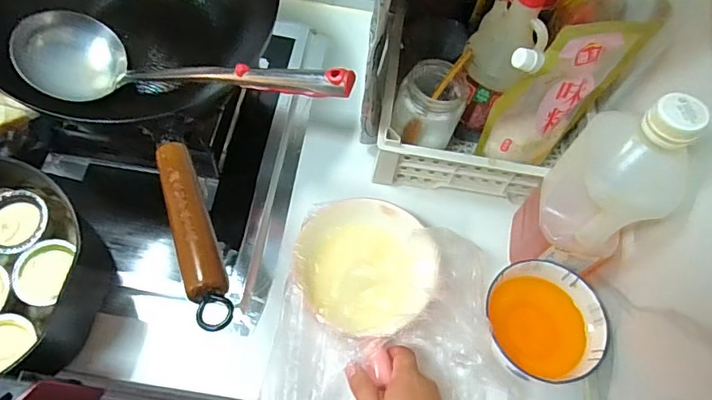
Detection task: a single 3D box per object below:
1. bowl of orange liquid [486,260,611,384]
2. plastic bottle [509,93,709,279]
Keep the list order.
[{"bbox_3d":[0.191,0.129,0.522,0.120,0.055,0.118,2,61,-3],"label":"bowl of orange liquid"},{"bbox_3d":[0.229,-0.002,0.477,0.100,0.238,0.076,38,65,16],"label":"plastic bottle"}]

